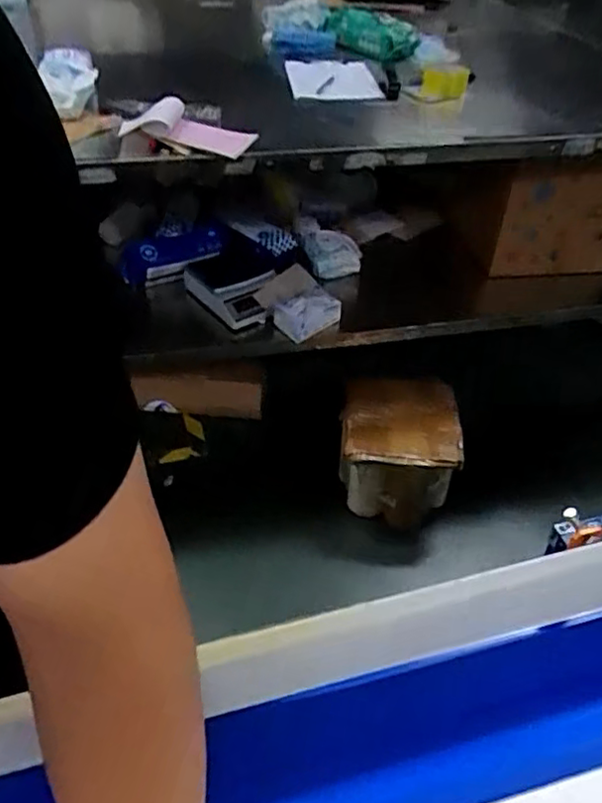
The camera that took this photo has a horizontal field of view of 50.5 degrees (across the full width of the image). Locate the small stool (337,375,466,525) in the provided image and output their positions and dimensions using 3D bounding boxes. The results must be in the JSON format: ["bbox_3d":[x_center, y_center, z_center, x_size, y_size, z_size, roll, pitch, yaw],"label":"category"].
[{"bbox_3d":[0.232,0.130,1.585,0.275,0.282,0.274,4,42,1],"label":"small stool"}]

